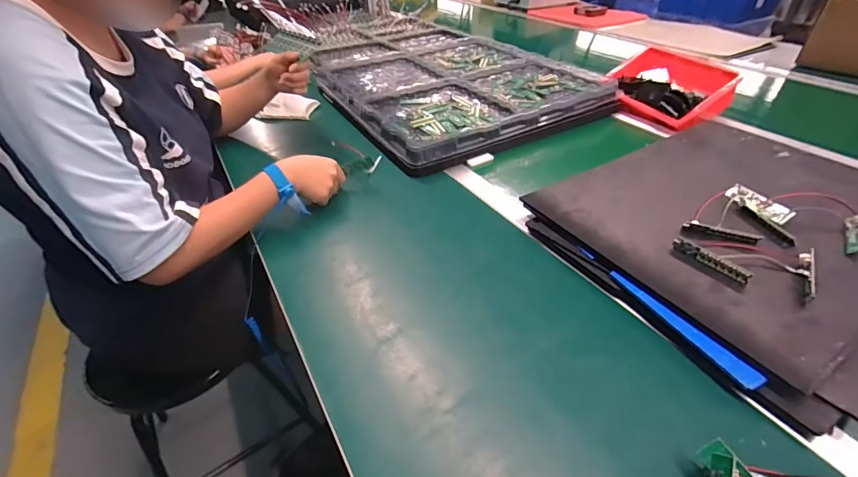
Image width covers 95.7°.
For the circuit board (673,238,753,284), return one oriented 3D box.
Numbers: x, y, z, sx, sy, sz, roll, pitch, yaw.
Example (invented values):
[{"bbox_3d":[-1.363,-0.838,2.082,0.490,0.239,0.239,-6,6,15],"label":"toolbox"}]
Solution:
[{"bbox_3d":[0.327,0.025,0.452,0.009,0.016,0.083,-26,45,-26],"label":"circuit board"}]

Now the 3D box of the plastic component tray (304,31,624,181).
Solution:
[{"bbox_3d":[0.051,-0.392,0.996,0.567,0.058,0.632,-21,43,-22],"label":"plastic component tray"}]

